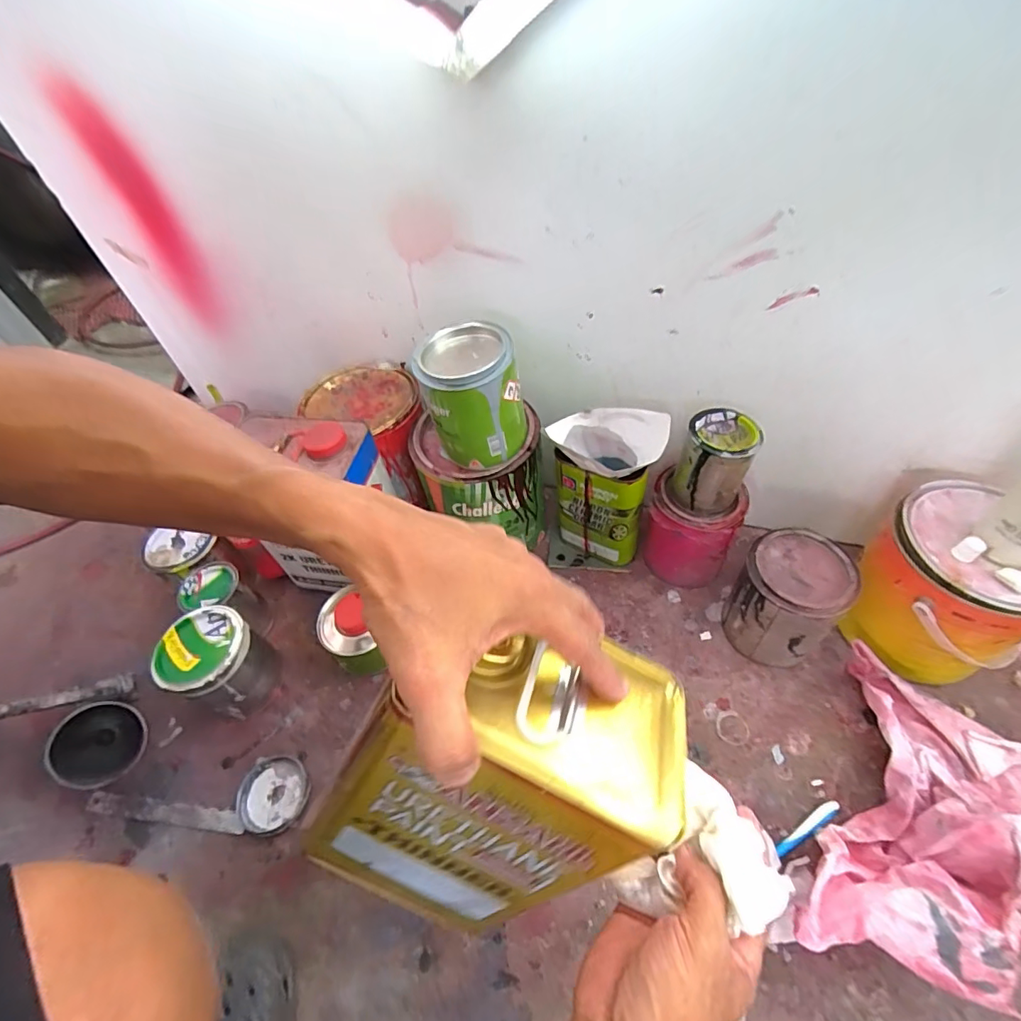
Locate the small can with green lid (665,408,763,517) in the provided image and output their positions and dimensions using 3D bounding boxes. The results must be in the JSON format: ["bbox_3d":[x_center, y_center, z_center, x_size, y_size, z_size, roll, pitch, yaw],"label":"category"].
[{"bbox_3d":[0.231,-0.053,0.579,0.076,0.106,0.073,-4,51,5],"label":"small can with green lid"}]

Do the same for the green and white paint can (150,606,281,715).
[{"bbox_3d":[-0.352,0.189,0.622,0.095,0.115,0.097,-4,51,5],"label":"green and white paint can"}]

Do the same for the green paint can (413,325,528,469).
[{"bbox_3d":[-0.047,-0.127,0.574,0.097,0.131,0.101,-4,51,5],"label":"green paint can"}]

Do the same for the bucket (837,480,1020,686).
[{"bbox_3d":[0.464,0.090,0.552,0.143,0.175,0.156,-4,51,5],"label":"bucket"}]

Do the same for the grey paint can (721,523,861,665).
[{"bbox_3d":[0.311,0.103,0.583,0.099,0.133,0.101,-4,51,5],"label":"grey paint can"}]

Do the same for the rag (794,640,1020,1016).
[{"bbox_3d":[0.373,0.282,0.461,0.197,0.090,0.316,37,50,27],"label":"rag"}]

